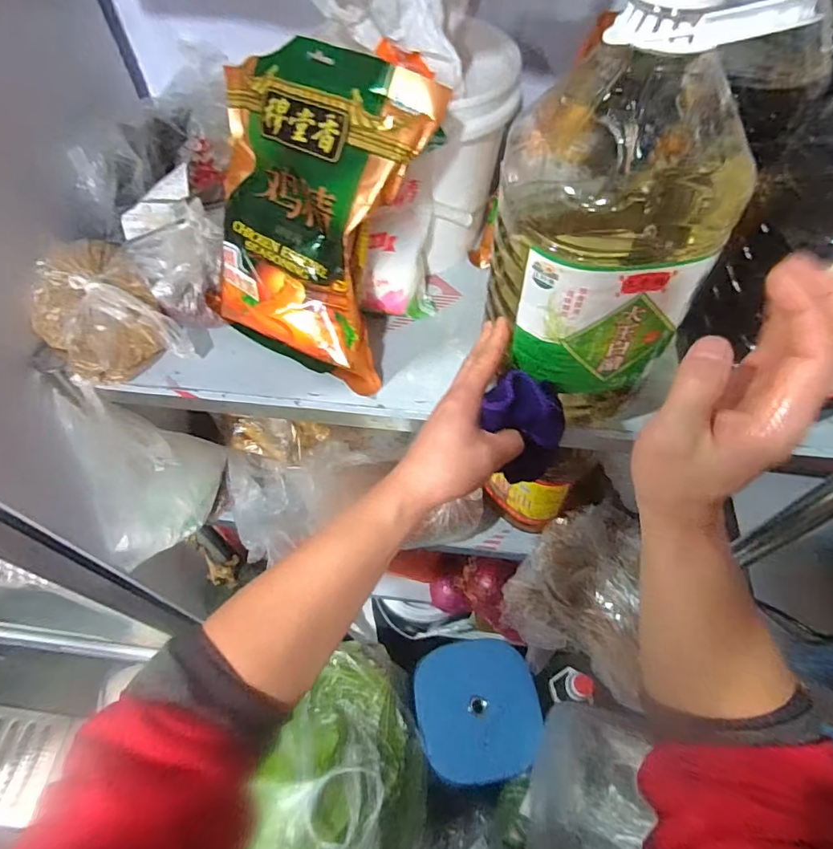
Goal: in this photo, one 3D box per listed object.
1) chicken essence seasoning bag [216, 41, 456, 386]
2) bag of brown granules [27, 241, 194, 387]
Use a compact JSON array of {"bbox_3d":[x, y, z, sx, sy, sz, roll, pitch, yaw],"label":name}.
[{"bbox_3d":[-0.108,-0.182,0.450,0.211,0.271,0.050,26,30,13],"label":"chicken essence seasoning bag"},{"bbox_3d":[-0.322,-0.108,0.509,0.114,0.074,0.159,-34,64,-21],"label":"bag of brown granules"}]

